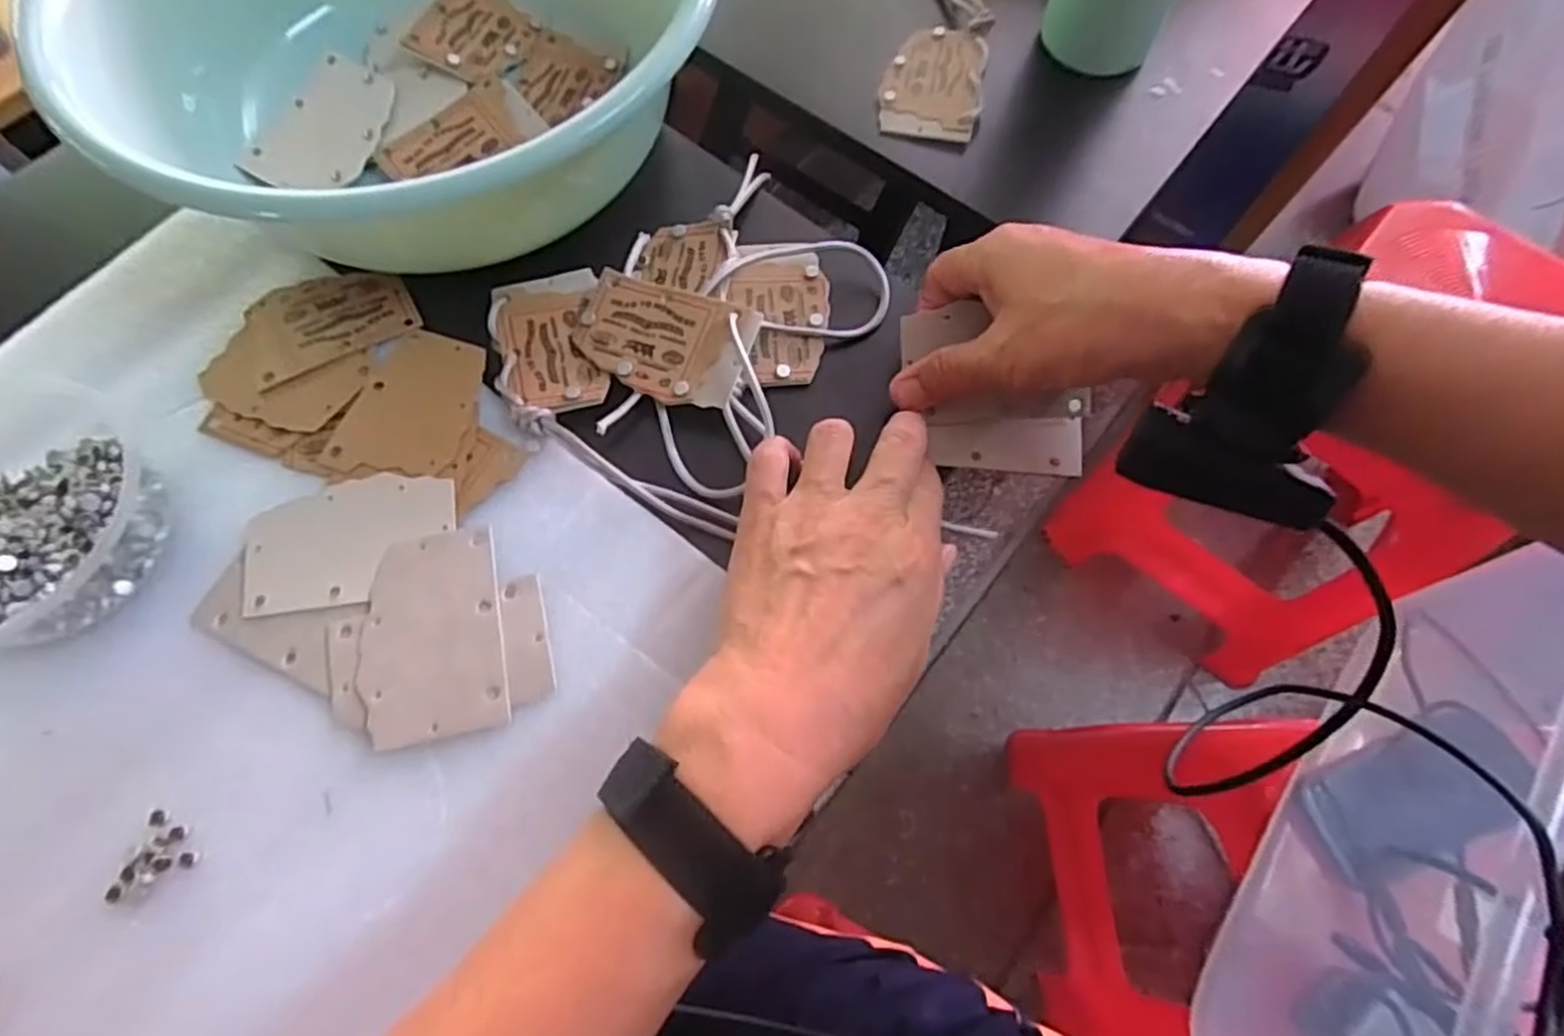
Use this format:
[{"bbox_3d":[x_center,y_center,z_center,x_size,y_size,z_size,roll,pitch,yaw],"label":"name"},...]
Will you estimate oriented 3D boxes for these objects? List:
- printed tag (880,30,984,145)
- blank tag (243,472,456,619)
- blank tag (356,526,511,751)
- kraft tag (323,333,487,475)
[{"bbox_3d":[0.090,-0.258,0.432,0.055,0.008,0.083,13,70,5],"label":"printed tag"},{"bbox_3d":[-0.185,0.010,0.316,0.084,0.004,0.055,-7,72,-4],"label":"blank tag"},{"bbox_3d":[-0.144,0.047,0.303,0.054,0.006,0.084,-12,70,-4],"label":"blank tag"},{"bbox_3d":[-0.170,-0.054,0.342,0.055,0.004,0.074,13,70,5],"label":"kraft tag"}]

